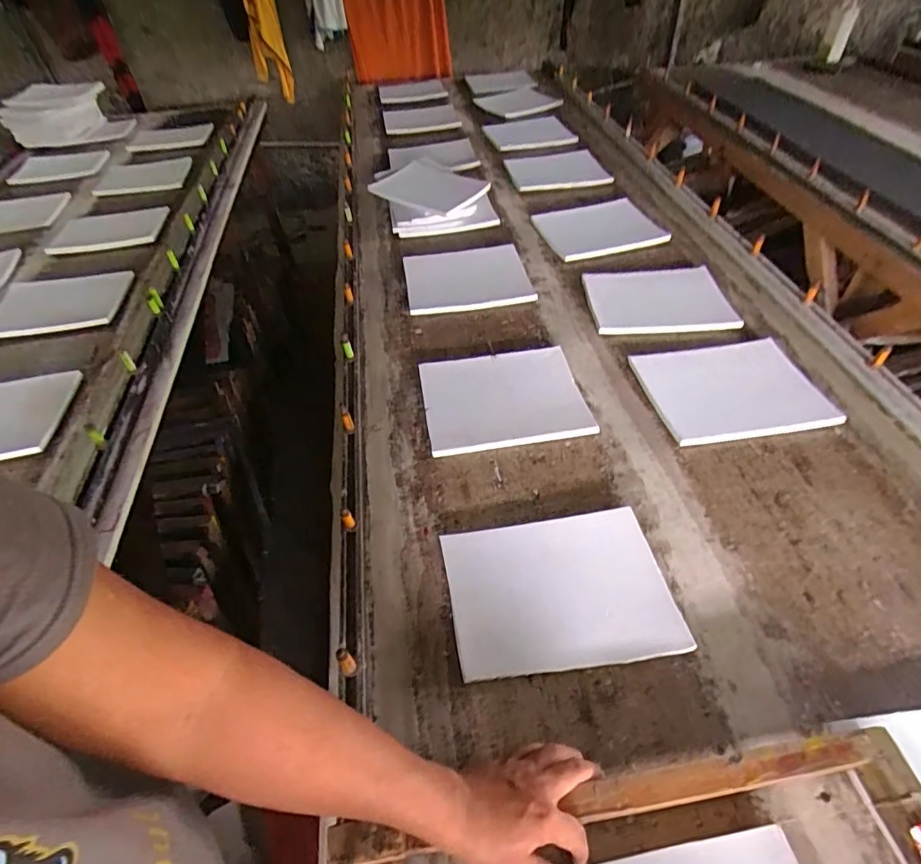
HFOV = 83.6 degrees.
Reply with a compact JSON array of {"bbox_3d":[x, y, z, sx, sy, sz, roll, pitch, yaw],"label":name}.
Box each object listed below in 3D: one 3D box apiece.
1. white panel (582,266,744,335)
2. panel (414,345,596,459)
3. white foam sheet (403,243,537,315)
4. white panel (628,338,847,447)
[{"bbox_3d":[0.406,-0.273,1.061,0.277,0.018,0.213,-5,48,1],"label":"white panel"},{"bbox_3d":[0.072,-0.061,0.914,0.270,0.016,0.221,-9,48,-3],"label":"panel"},{"bbox_3d":[0.011,-0.353,1.158,0.266,0.021,0.243,-9,48,-3],"label":"white foam sheet"},{"bbox_3d":[0.459,-0.073,0.884,0.269,0.018,0.216,-8,48,-2],"label":"white panel"}]

